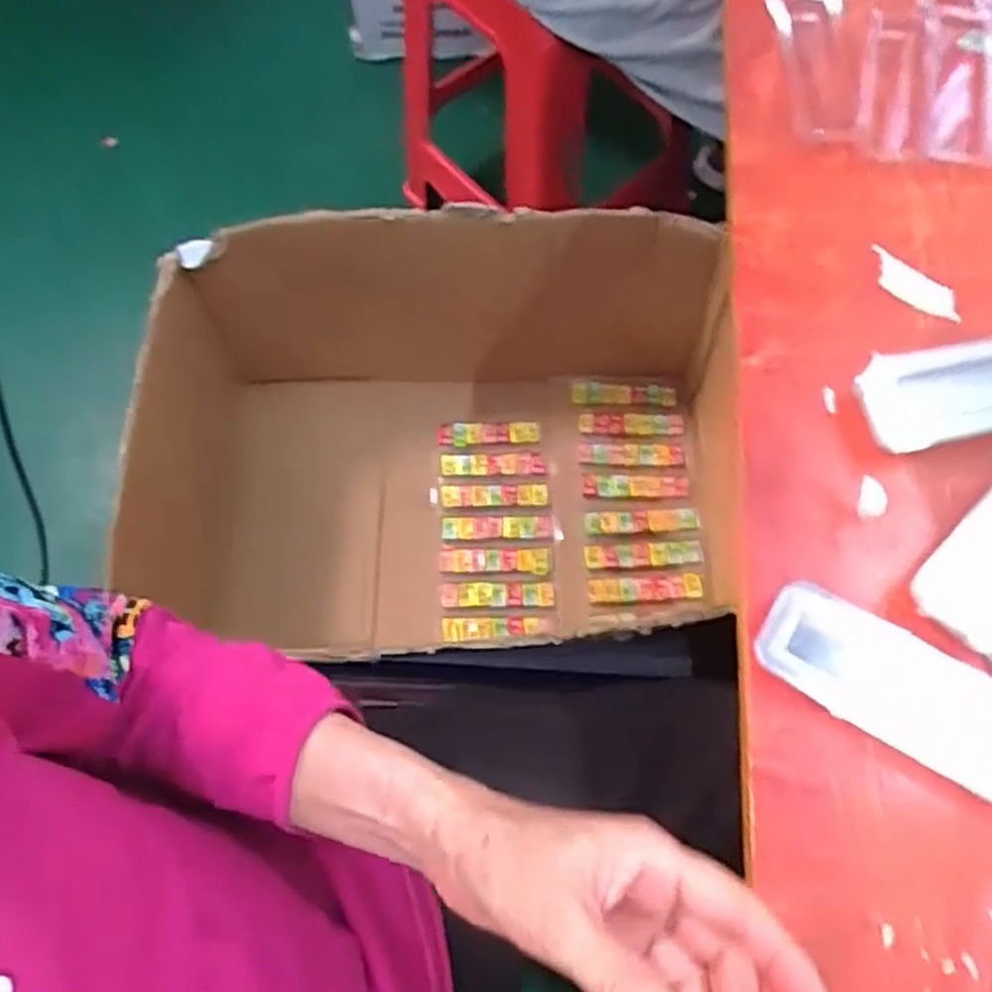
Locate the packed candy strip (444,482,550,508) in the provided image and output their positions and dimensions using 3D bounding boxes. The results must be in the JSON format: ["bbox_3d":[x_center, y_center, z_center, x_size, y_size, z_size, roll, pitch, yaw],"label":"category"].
[{"bbox_3d":[-0.001,-0.001,0.882,0.117,0.008,0.028,0,67,3],"label":"packed candy strip"}]

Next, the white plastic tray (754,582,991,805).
[{"bbox_3d":[0.196,0.095,0.374,0.142,0.016,0.051,29,72,14],"label":"white plastic tray"}]

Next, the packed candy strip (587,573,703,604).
[{"bbox_3d":[0.157,0.098,0.827,0.119,0.005,0.028,-4,67,2],"label":"packed candy strip"}]

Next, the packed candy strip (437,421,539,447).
[{"bbox_3d":[-0.010,-0.072,0.913,0.114,0.011,0.033,-3,67,2],"label":"packed candy strip"}]

